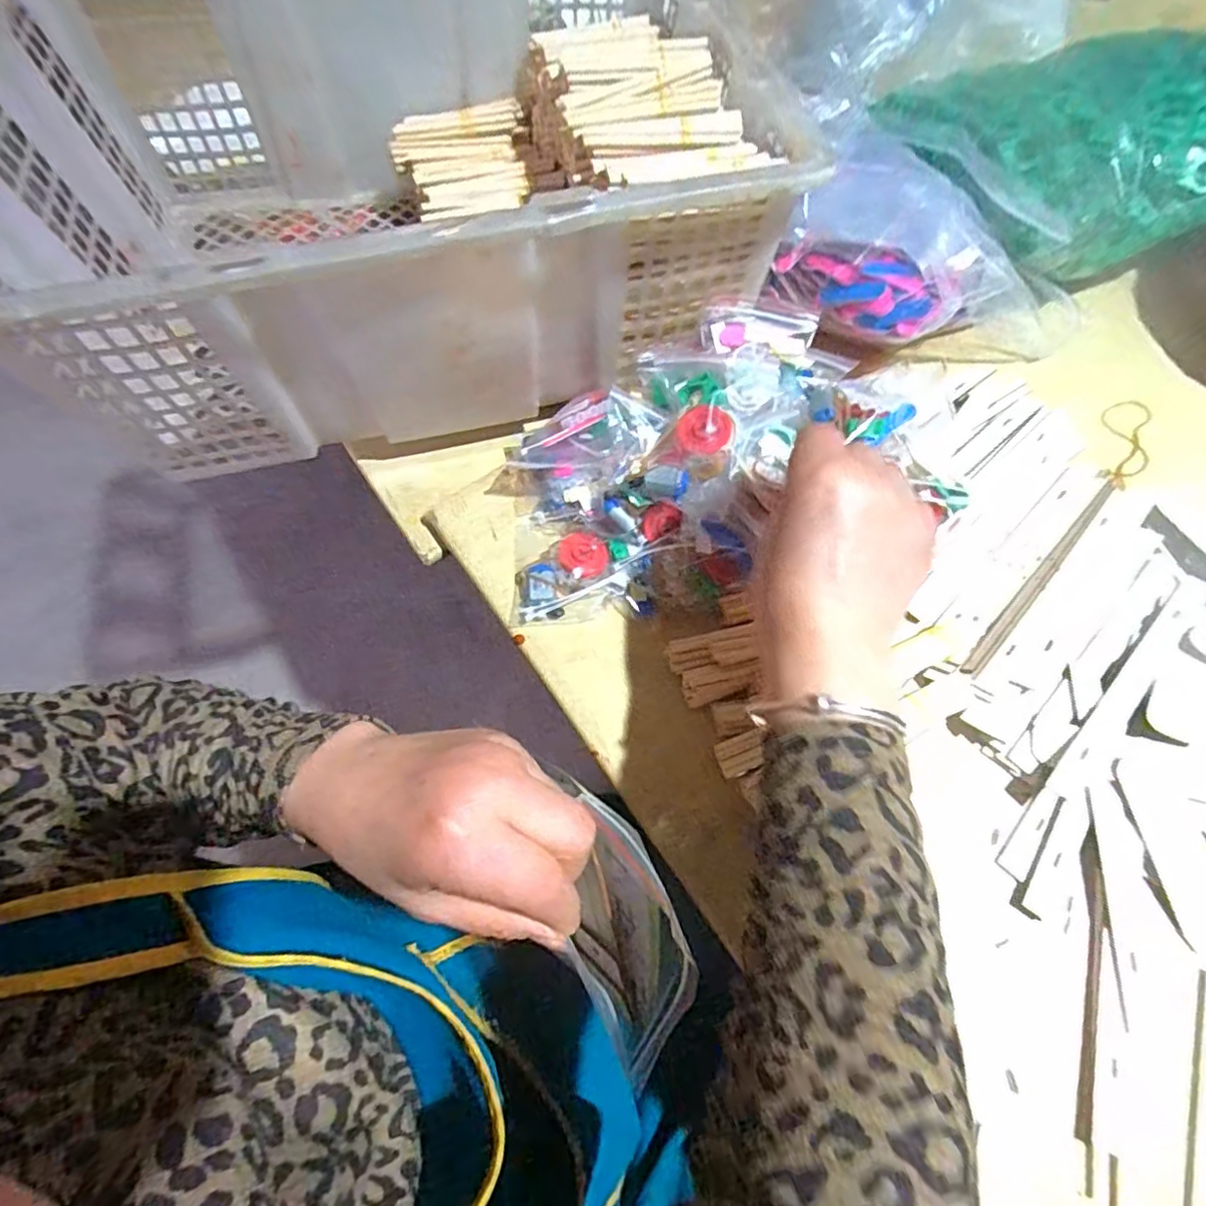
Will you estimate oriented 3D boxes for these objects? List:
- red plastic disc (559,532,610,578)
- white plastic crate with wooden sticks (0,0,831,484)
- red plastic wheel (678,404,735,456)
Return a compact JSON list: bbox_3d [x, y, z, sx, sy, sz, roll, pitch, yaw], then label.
[{"bbox_3d":[-0.013,-0.032,0.412,0.035,0.011,0.028,27,70,12],"label":"red plastic disc"},{"bbox_3d":[-0.145,-0.333,0.446,0.455,0.163,0.415,-14,67,-5],"label":"white plastic crate with wooden sticks"},{"bbox_3d":[0.063,-0.108,0.377,0.033,0.008,0.033,-2,80,10],"label":"red plastic wheel"}]

